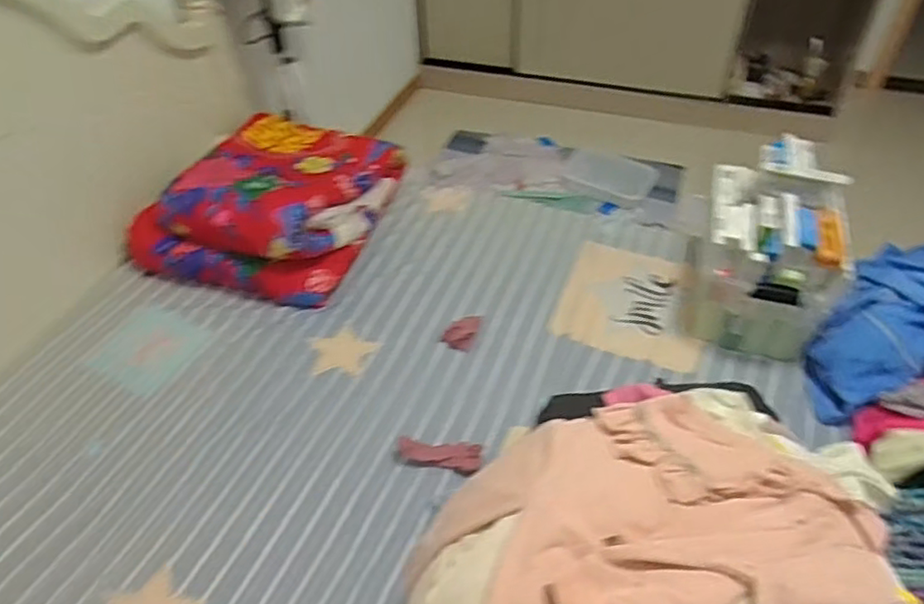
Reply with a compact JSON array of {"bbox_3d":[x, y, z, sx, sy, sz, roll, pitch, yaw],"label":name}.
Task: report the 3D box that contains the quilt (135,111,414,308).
[{"bbox_3d":[-0.478,-0.292,1.666,0.523,0.203,0.573,13,47,14],"label":"quilt"}]

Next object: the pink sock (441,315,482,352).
[{"bbox_3d":[0.002,0.064,1.441,0.070,0.025,0.098,15,46,19],"label":"pink sock"}]

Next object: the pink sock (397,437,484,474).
[{"bbox_3d":[-0.041,0.284,1.204,0.155,0.037,0.064,-3,43,1],"label":"pink sock"}]

